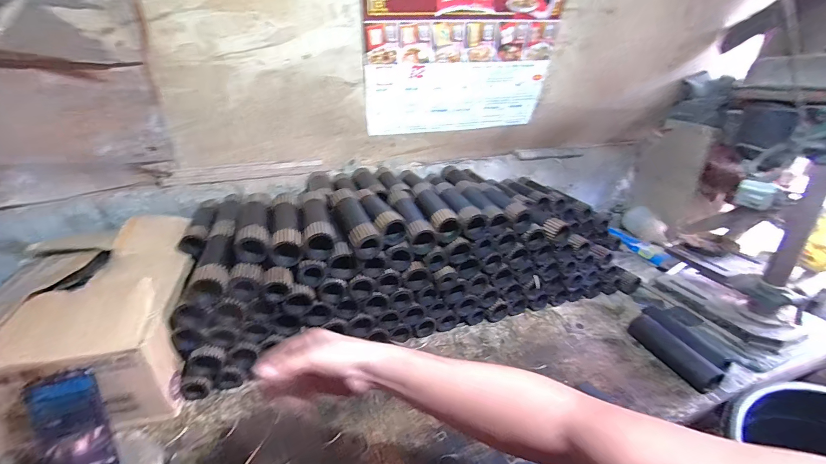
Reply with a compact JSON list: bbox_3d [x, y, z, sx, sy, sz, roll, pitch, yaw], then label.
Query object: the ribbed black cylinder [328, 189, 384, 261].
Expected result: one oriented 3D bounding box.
[{"bbox_3d":[-0.115,-0.022,0.700,0.058,0.063,0.187,-12,31,-22],"label":"ribbed black cylinder"}]

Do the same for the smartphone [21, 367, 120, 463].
[{"bbox_3d":[-0.484,0.276,0.503,0.084,0.161,0.016,-9,9,-18],"label":"smartphone"}]

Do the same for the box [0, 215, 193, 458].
[{"bbox_3d":[-0.566,0.149,0.665,0.276,0.200,0.370,-9,30,-17],"label":"box"}]

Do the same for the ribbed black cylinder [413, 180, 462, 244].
[{"bbox_3d":[0.041,-0.054,0.783,0.057,0.054,0.212,-7,30,-14],"label":"ribbed black cylinder"}]

